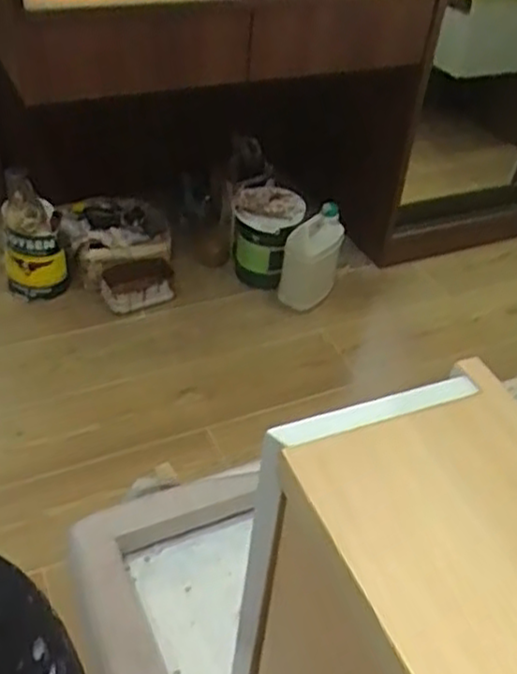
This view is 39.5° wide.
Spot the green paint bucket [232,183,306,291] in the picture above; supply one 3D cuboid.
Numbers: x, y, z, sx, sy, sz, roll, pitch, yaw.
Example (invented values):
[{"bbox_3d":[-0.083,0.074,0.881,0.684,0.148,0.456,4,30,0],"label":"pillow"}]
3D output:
[{"bbox_3d":[0.017,-0.261,1.894,0.180,0.231,0.172,3,40,-3],"label":"green paint bucket"}]

